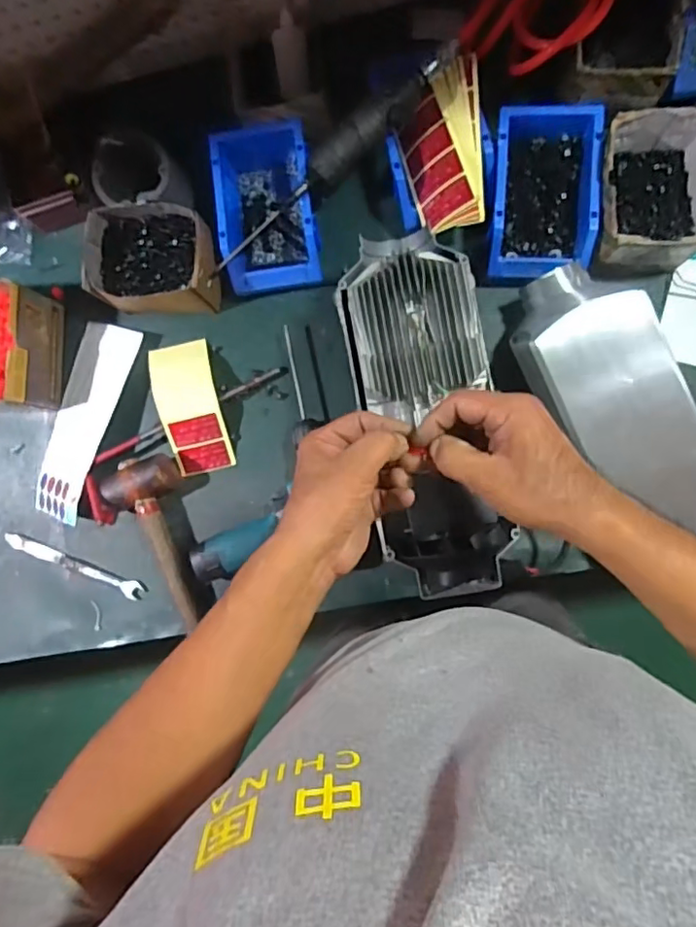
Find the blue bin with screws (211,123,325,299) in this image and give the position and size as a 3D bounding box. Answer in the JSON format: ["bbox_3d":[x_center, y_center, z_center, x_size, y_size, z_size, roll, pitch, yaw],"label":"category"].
[{"bbox_3d":[-0.099,-0.313,0.719,0.121,0.070,0.189,-6,87,7],"label":"blue bin with screws"}]

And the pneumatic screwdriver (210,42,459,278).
[{"bbox_3d":[-0.016,-0.339,0.660,0.360,0.047,0.033,-40,84,4],"label":"pneumatic screwdriver"}]

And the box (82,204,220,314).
[{"bbox_3d":[-0.236,-0.251,0.726,0.154,0.080,0.125,1,87,7],"label":"box"}]

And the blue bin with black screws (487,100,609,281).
[{"bbox_3d":[0.226,-0.314,0.678,0.118,0.065,0.189,3,88,7],"label":"blue bin with black screws"}]

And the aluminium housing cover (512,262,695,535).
[{"bbox_3d":[0.296,-0.063,0.635,0.136,0.049,0.327,-23,85,5],"label":"aluminium housing cover"}]

